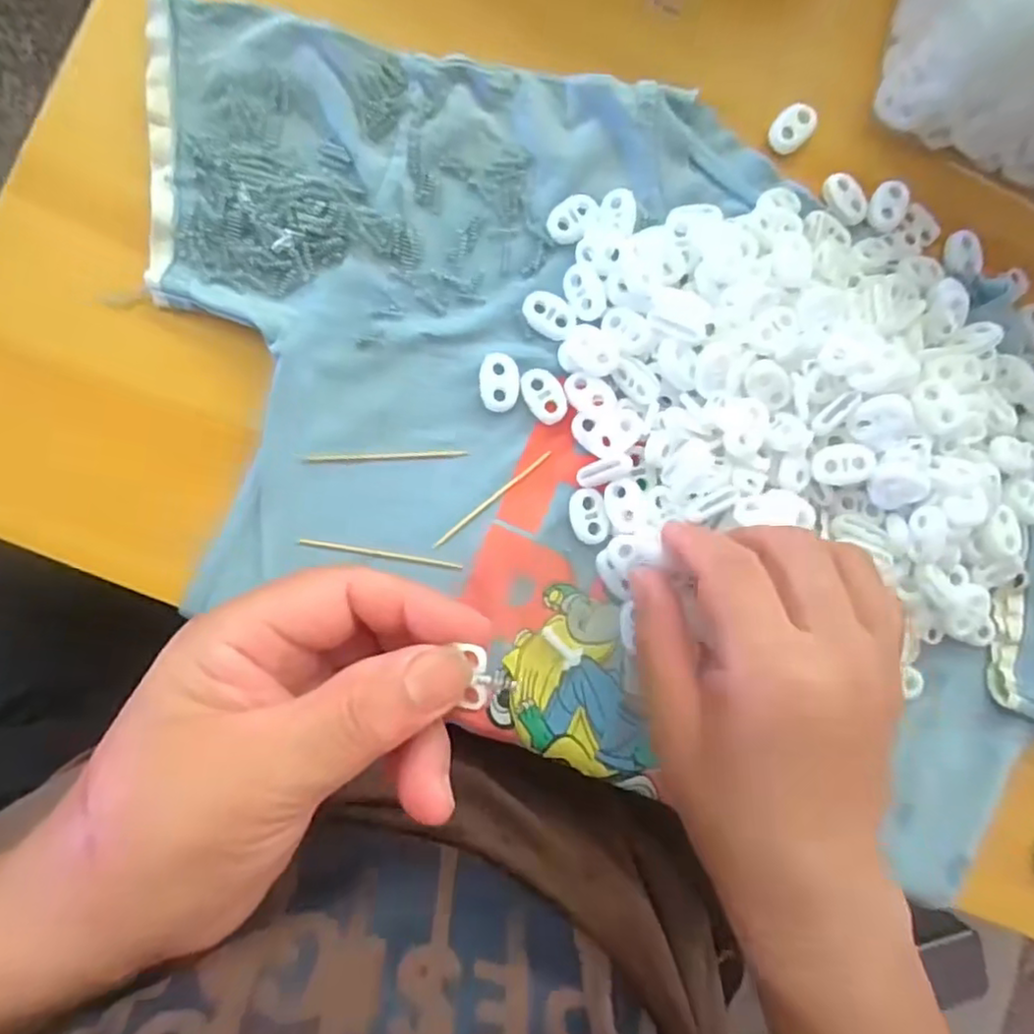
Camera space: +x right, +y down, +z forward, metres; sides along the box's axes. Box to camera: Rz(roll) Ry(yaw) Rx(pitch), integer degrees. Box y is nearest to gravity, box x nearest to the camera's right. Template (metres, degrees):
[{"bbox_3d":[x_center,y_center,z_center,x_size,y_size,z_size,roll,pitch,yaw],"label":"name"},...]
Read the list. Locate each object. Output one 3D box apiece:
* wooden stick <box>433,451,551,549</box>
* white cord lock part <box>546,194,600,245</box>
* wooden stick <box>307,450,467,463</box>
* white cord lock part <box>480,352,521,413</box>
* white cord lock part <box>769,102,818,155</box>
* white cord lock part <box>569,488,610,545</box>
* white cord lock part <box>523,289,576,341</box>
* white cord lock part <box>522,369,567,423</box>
[{"bbox_3d":[-0.010,-0.008,0.264,0.058,0.004,0.004,-39,94,-5],"label":"wooden stick"},{"bbox_3d":[0.023,-0.119,0.265,0.022,0.004,0.015,-45,94,-5],"label":"white cord lock part"},{"bbox_3d":[-0.051,-0.024,0.261,0.061,0.004,0.004,-3,90,-7],"label":"wooden stick"},{"bbox_3d":[-0.007,-0.053,0.263,0.015,0.004,0.022,0,90,-7],"label":"white cord lock part"},{"bbox_3d":[0.116,-0.164,0.280,0.020,0.006,0.016,-36,94,-5],"label":"white cord lock part"},{"bbox_3d":[0.028,0.000,0.265,0.014,0.004,0.022,-15,92,-6],"label":"white cord lock part"},{"bbox_3d":[0.013,-0.080,0.264,0.021,0.004,0.016,36,86,-5],"label":"white cord lock part"},{"bbox_3d":[0.011,-0.048,0.262,0.015,0.004,0.023,-25,93,-6],"label":"white cord lock part"}]

